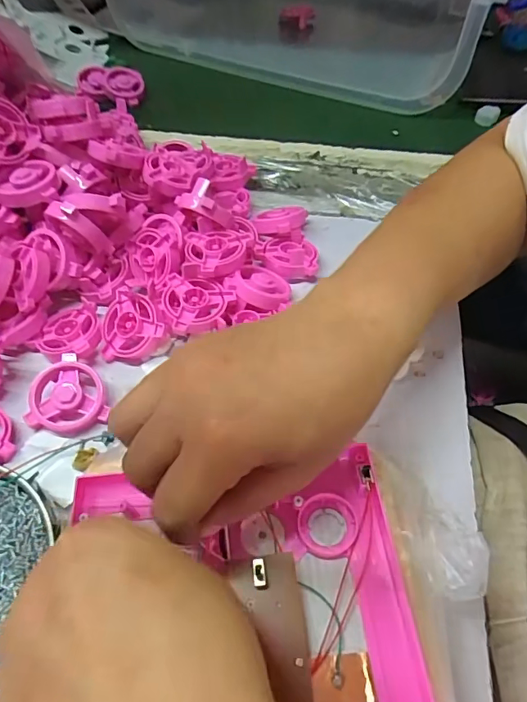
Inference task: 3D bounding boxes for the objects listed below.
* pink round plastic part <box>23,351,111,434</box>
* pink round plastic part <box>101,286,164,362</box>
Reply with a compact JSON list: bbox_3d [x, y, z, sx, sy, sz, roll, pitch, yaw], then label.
[{"bbox_3d":[-0.136,0.034,0.327,0.052,0.020,0.052,4,71,-11],"label":"pink round plastic part"},{"bbox_3d":[-0.101,-0.018,0.360,0.053,0.016,0.052,-34,74,14],"label":"pink round plastic part"}]

